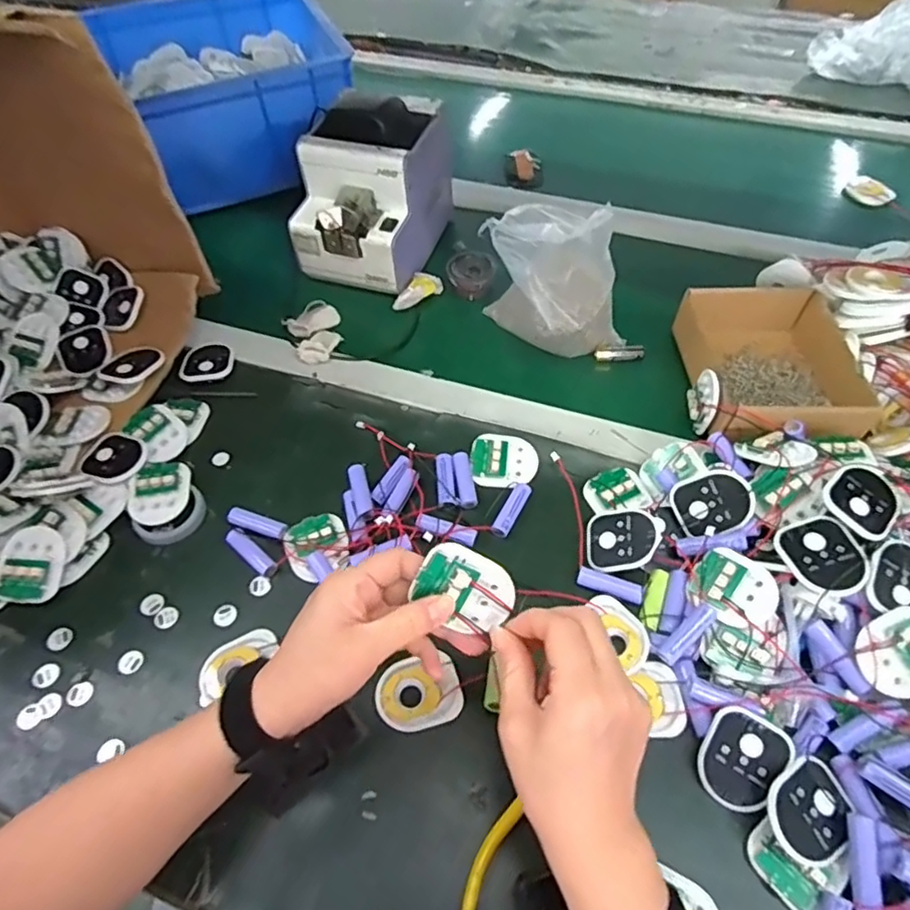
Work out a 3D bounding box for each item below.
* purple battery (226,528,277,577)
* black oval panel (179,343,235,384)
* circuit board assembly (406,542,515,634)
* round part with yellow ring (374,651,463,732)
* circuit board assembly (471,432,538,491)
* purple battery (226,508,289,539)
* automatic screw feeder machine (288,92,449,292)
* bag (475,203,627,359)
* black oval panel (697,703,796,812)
[{"bbox_3d":[-0.165,0.080,0.499,0.051,0.012,0.015,34,62,23],"label":"purple battery"},{"bbox_3d":[-0.249,-0.095,0.621,0.050,0.012,0.049,-10,54,-6],"label":"black oval panel"},{"bbox_3d":[0.006,0.076,0.352,0.055,0.013,0.042,41,96,-10],"label":"circuit board assembly"},{"bbox_3d":[-0.025,0.167,0.432,0.057,0.007,0.046,-12,55,-7],"label":"round part with yellow ring"},{"bbox_3d":[0.043,0.005,0.536,0.058,0.009,0.052,8,55,7],"label":"circuit board assembly"},{"bbox_3d":[-0.164,0.058,0.514,0.050,0.014,0.017,13,55,11],"label":"purple battery"},{"bbox_3d":[-0.091,-0.294,0.681,0.129,0.153,0.173,15,56,12],"label":"automatic screw feeder machine"},{"bbox_3d":[0.091,-0.162,0.577,0.138,0.140,0.075,17,56,13],"label":"bag"},{"bbox_3d":[0.182,0.193,0.392,0.046,0.008,0.058,34,83,17],"label":"black oval panel"}]

